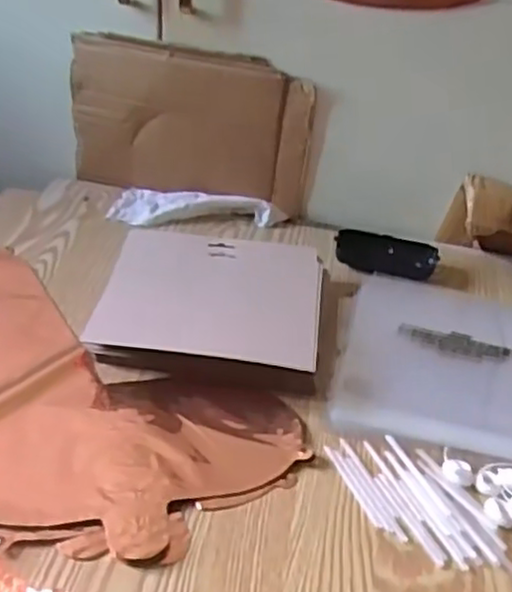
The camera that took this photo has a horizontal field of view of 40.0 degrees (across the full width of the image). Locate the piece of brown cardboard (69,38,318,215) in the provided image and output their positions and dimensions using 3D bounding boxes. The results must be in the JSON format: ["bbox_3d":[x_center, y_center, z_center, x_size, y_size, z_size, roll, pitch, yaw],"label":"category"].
[{"bbox_3d":[-0.078,-0.194,0.812,0.276,0.181,0.015,10,35,7],"label":"piece of brown cardboard"}]

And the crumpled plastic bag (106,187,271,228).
[{"bbox_3d":[-0.076,-0.105,0.821,0.181,0.029,0.075,9,35,5],"label":"crumpled plastic bag"}]

